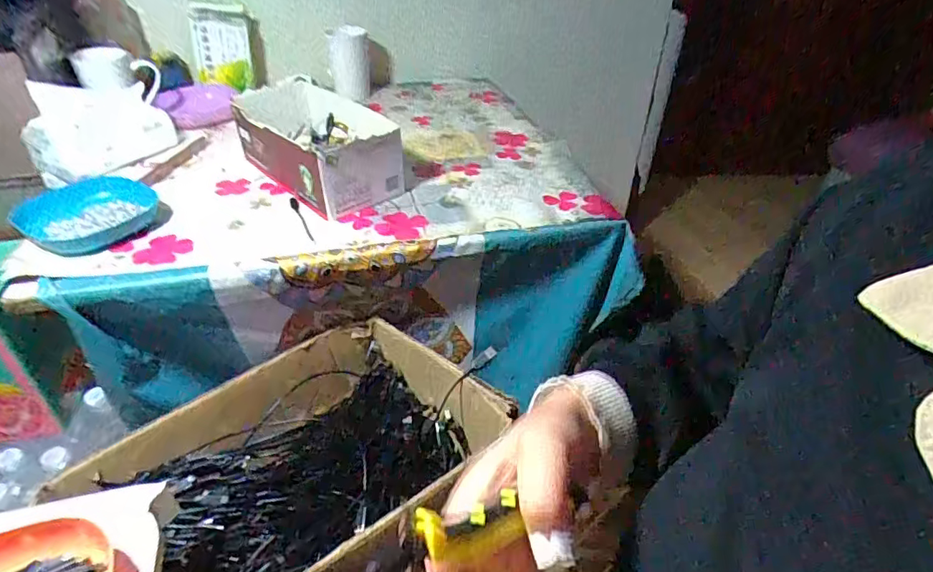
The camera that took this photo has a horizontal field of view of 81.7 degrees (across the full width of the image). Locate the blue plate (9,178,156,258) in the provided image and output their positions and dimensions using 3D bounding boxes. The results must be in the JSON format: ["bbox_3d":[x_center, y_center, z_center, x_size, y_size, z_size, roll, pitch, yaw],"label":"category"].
[{"bbox_3d":[-0.445,-0.086,0.645,0.100,0.034,0.134,24,43,25],"label":"blue plate"}]

